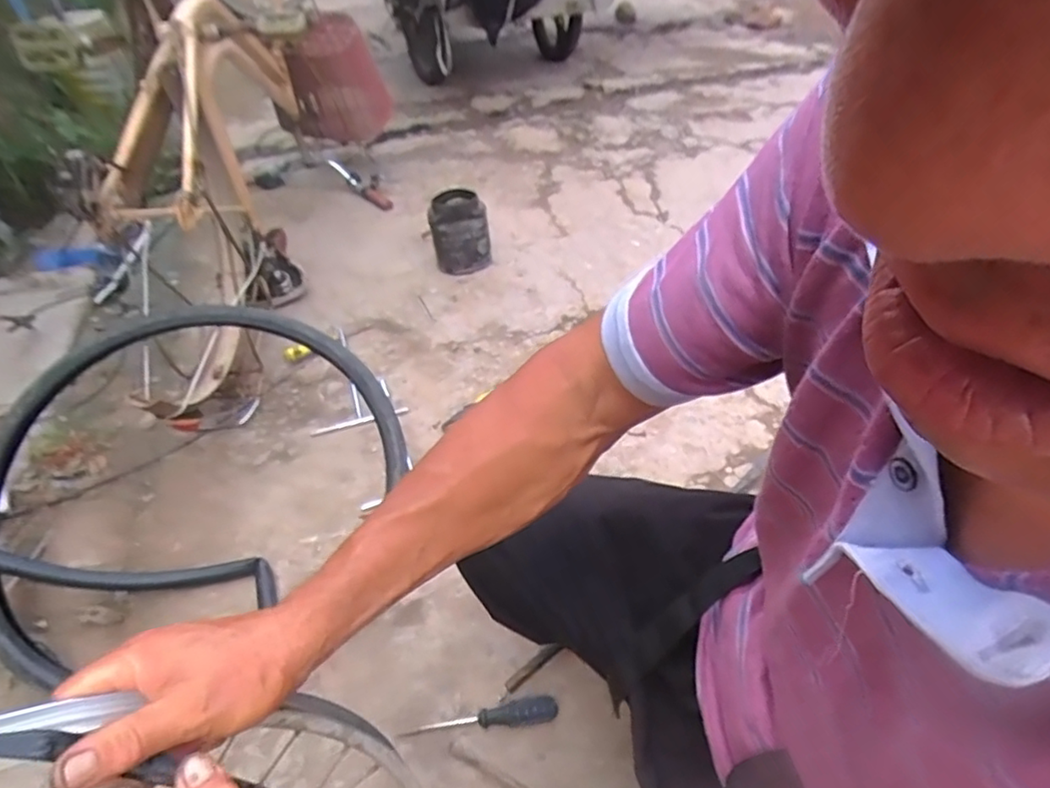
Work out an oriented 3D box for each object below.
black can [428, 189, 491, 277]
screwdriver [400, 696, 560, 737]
[{"bbox_3d":[-0.162,-0.399,1.520,0.141,0.173,0.112,-6,42,-4],"label":"black can"},{"bbox_3d":[-0.056,0.399,0.750,0.189,0.022,0.031,-6,42,-4],"label":"screwdriver"}]

